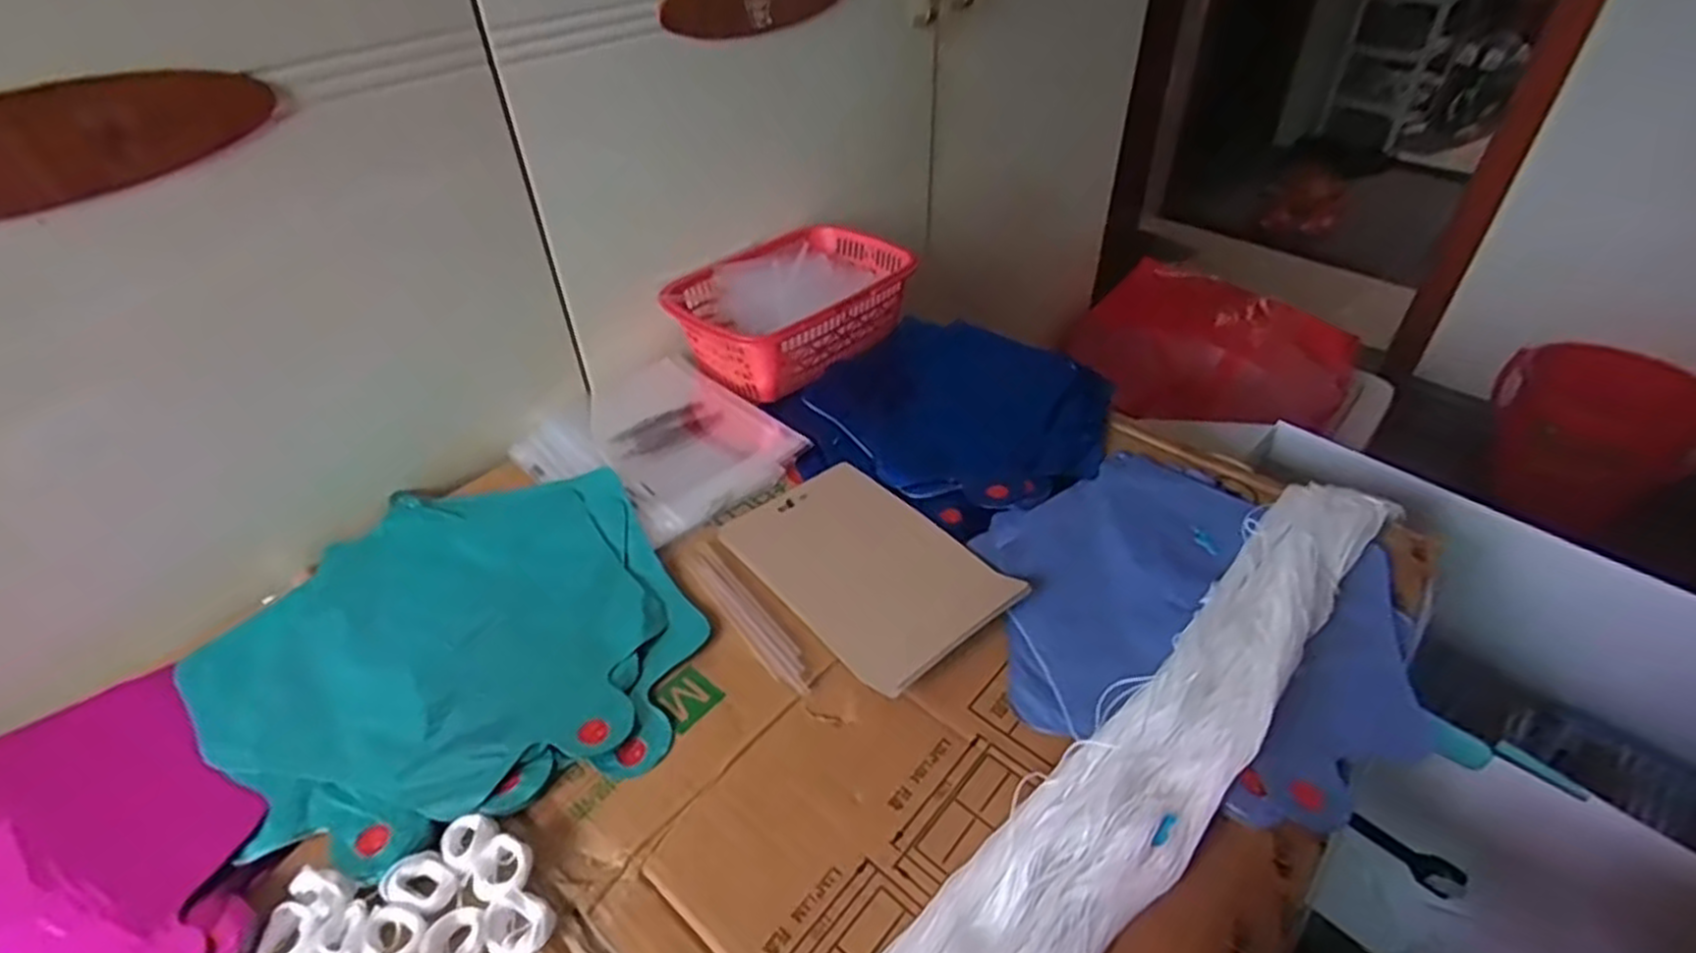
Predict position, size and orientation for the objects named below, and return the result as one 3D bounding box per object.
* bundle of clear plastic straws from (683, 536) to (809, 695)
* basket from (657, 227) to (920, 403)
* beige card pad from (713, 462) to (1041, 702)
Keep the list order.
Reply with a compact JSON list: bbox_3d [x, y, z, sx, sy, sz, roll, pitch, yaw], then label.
[{"bbox_3d":[-0.064,0.084,0.485,0.023,0.004,0.138,-26,47,-28],"label":"bundle of clear plastic straws"},{"bbox_3d":[-0.048,-0.155,0.715,0.142,0.063,0.220,30,49,30],"label":"basket"},{"bbox_3d":[0.010,0.055,0.509,0.115,0.014,0.174,-28,48,-29],"label":"beige card pad"}]

